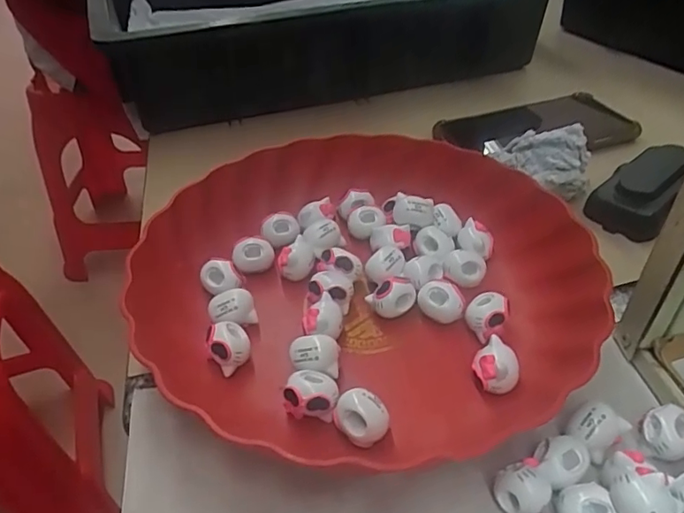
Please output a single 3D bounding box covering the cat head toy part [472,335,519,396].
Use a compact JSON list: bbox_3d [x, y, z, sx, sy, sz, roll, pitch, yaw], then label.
[{"bbox_3d":[0.077,0.057,0.274,0.022,0.021,0.021,19,42,18],"label":"cat head toy part"}]

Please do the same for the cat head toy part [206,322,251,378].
[{"bbox_3d":[-0.060,0.049,0.287,0.022,0.023,0.021,-2,39,-6],"label":"cat head toy part"}]

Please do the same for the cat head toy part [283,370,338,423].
[{"bbox_3d":[-0.015,0.069,0.265,0.025,0.023,0.019,2,39,-2],"label":"cat head toy part"}]

